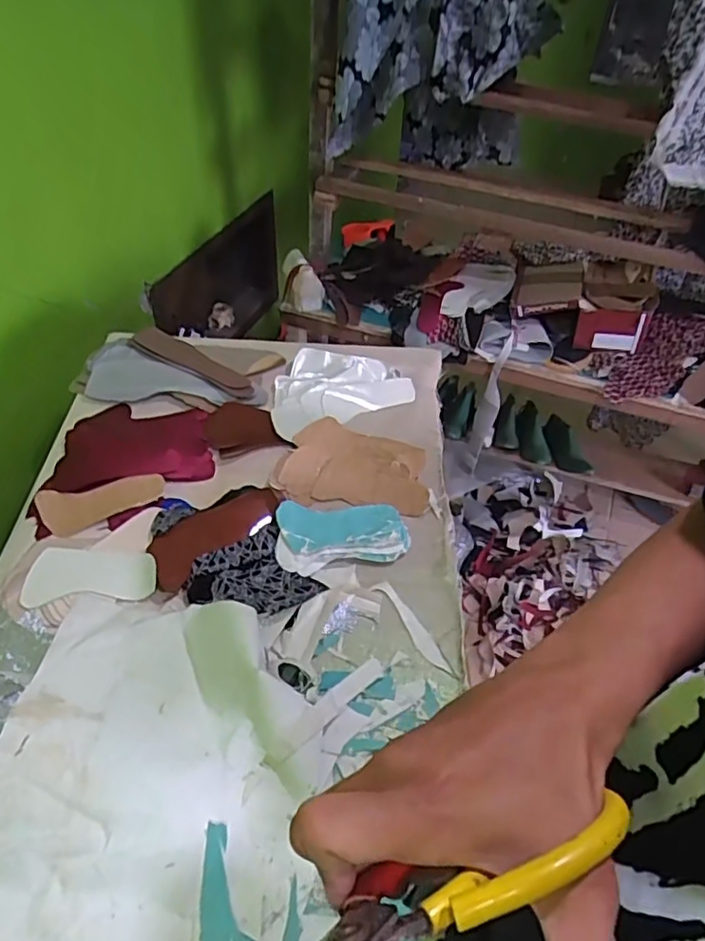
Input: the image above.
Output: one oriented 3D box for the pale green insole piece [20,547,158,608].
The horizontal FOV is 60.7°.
[{"bbox_3d":[-0.330,0.131,0.759,0.157,0.008,0.067,-3,84,-8],"label":"pale green insole piece"}]

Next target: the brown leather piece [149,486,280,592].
[{"bbox_3d":[-0.195,0.081,0.828,0.066,0.027,0.190,35,54,27],"label":"brown leather piece"}]

